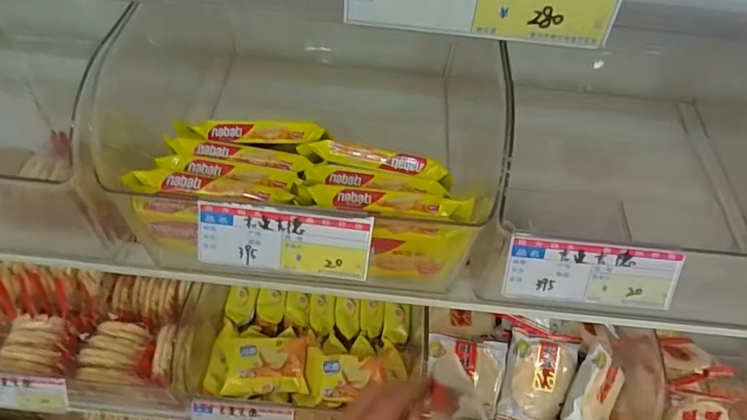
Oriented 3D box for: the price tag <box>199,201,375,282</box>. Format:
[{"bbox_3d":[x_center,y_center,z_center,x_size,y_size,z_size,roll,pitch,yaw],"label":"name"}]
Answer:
[{"bbox_3d":[-0.054,0.019,0.313,0.103,0.042,0.004,7,19,-1],"label":"price tag"}]

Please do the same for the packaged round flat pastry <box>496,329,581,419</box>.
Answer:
[{"bbox_3d":[0.179,0.181,0.550,0.079,0.011,0.090,15,80,-10],"label":"packaged round flat pastry"}]

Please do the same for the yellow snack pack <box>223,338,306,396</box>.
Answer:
[{"bbox_3d":[-0.120,0.171,0.569,0.091,0.029,0.063,-2,52,-6],"label":"yellow snack pack"}]

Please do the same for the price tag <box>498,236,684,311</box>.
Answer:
[{"bbox_3d":[0.134,0.040,0.315,0.103,0.039,0.004,6,19,0],"label":"price tag"}]

